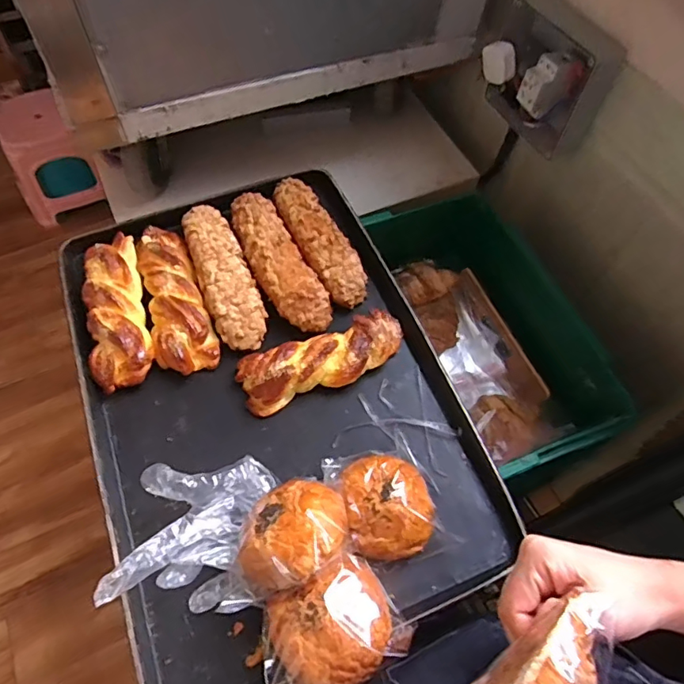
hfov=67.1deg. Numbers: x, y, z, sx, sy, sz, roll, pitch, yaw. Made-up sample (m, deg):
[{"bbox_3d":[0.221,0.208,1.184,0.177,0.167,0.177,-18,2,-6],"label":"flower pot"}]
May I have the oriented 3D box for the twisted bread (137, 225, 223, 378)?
[{"bbox_3d":[-0.220,-0.057,0.668,0.073,0.046,0.216,-19,64,-13],"label":"twisted bread"}]

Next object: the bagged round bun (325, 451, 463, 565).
[{"bbox_3d":[0.047,0.167,0.542,0.102,0.054,0.131,-21,64,-14],"label":"bagged round bun"}]

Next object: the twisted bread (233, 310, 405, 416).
[{"bbox_3d":[-0.020,0.020,0.626,0.209,0.049,0.077,-18,63,-12],"label":"twisted bread"}]

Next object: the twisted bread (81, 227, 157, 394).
[{"bbox_3d":[-0.288,-0.044,0.654,0.073,0.050,0.217,-15,63,-11],"label":"twisted bread"}]

